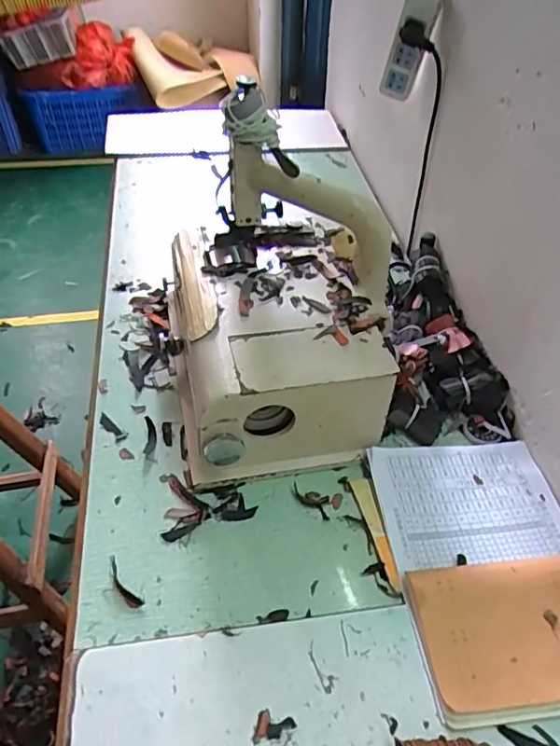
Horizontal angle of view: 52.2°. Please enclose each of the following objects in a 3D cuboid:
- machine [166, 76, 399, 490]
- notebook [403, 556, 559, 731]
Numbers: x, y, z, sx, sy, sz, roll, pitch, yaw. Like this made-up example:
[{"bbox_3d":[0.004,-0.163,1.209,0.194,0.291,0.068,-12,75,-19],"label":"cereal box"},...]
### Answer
[{"bbox_3d":[-0.003,-0.094,0.710,0.282,0.321,0.315,-10,46,-10],"label":"machine"},{"bbox_3d":[0.242,0.254,0.560,0.207,0.022,0.141,-5,45,-4],"label":"notebook"}]

